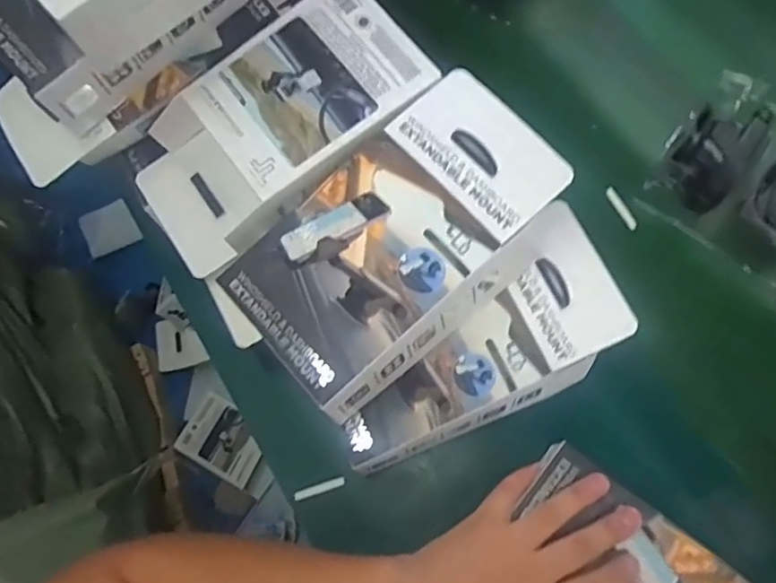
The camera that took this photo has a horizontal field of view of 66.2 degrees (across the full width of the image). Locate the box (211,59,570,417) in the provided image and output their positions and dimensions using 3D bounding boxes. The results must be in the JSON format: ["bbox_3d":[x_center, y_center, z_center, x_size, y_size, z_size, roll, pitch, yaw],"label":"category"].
[{"bbox_3d":[0.011,-0.036,0.466,0.251,0.081,0.140,-39,74,-11],"label":"box"}]

